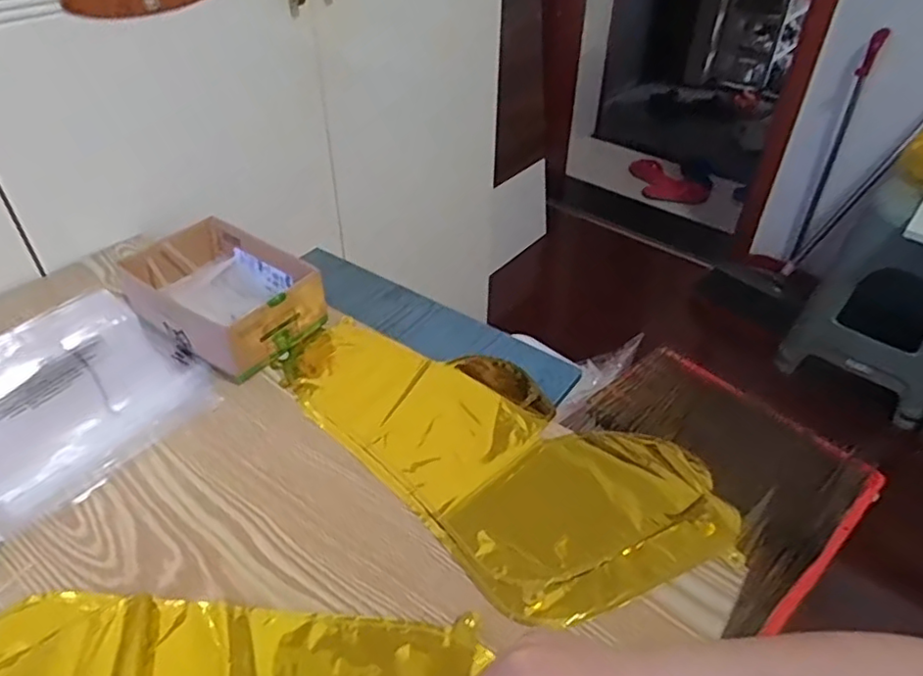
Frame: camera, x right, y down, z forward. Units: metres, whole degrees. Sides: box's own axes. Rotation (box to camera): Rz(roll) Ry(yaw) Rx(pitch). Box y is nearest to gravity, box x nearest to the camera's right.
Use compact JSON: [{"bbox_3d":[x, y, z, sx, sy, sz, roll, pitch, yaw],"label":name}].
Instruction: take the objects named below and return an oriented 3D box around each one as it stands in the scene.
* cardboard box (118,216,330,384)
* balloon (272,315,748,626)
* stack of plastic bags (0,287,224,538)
[{"bbox_3d":[-0.248,-0.045,0.657,0.188,0.066,0.124,25,47,25],"label":"cardboard box"},{"bbox_3d":[0.017,0.090,0.566,0.412,0.021,0.202,32,50,31],"label":"balloon"},{"bbox_3d":[-0.387,0.049,0.604,0.255,0.009,0.219,27,48,27],"label":"stack of plastic bags"}]

